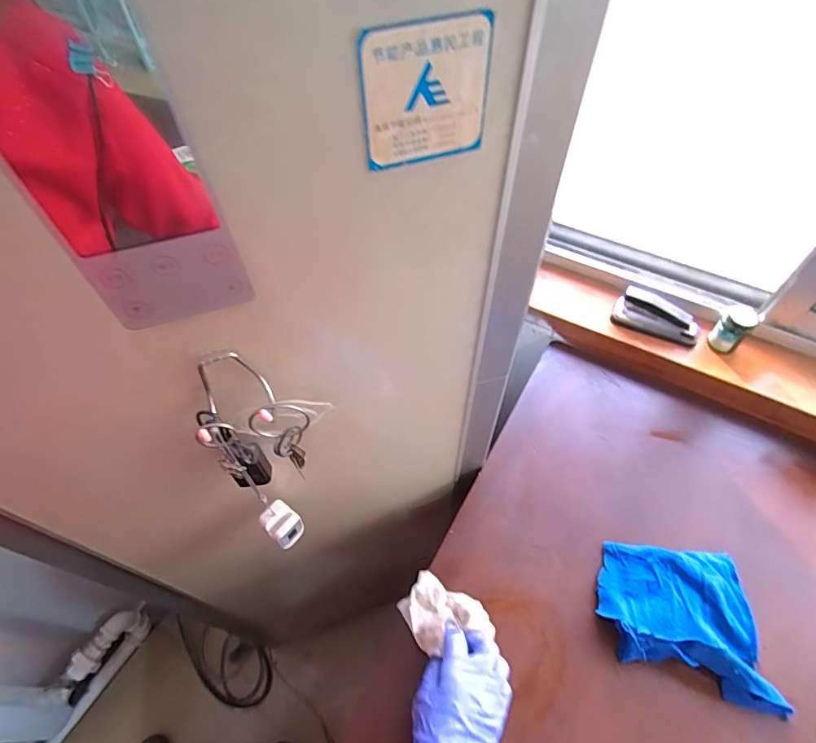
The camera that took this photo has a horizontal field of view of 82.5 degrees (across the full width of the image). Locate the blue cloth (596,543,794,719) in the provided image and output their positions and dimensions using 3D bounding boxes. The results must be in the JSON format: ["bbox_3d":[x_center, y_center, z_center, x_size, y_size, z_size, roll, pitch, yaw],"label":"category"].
[{"bbox_3d":[0.316,0.285,0.533,0.181,0.043,0.161,3,55,5],"label":"blue cloth"}]

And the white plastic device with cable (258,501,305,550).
[{"bbox_3d":[-0.132,0.162,0.492,0.031,0.051,0.032,38,63,25],"label":"white plastic device with cable"}]

